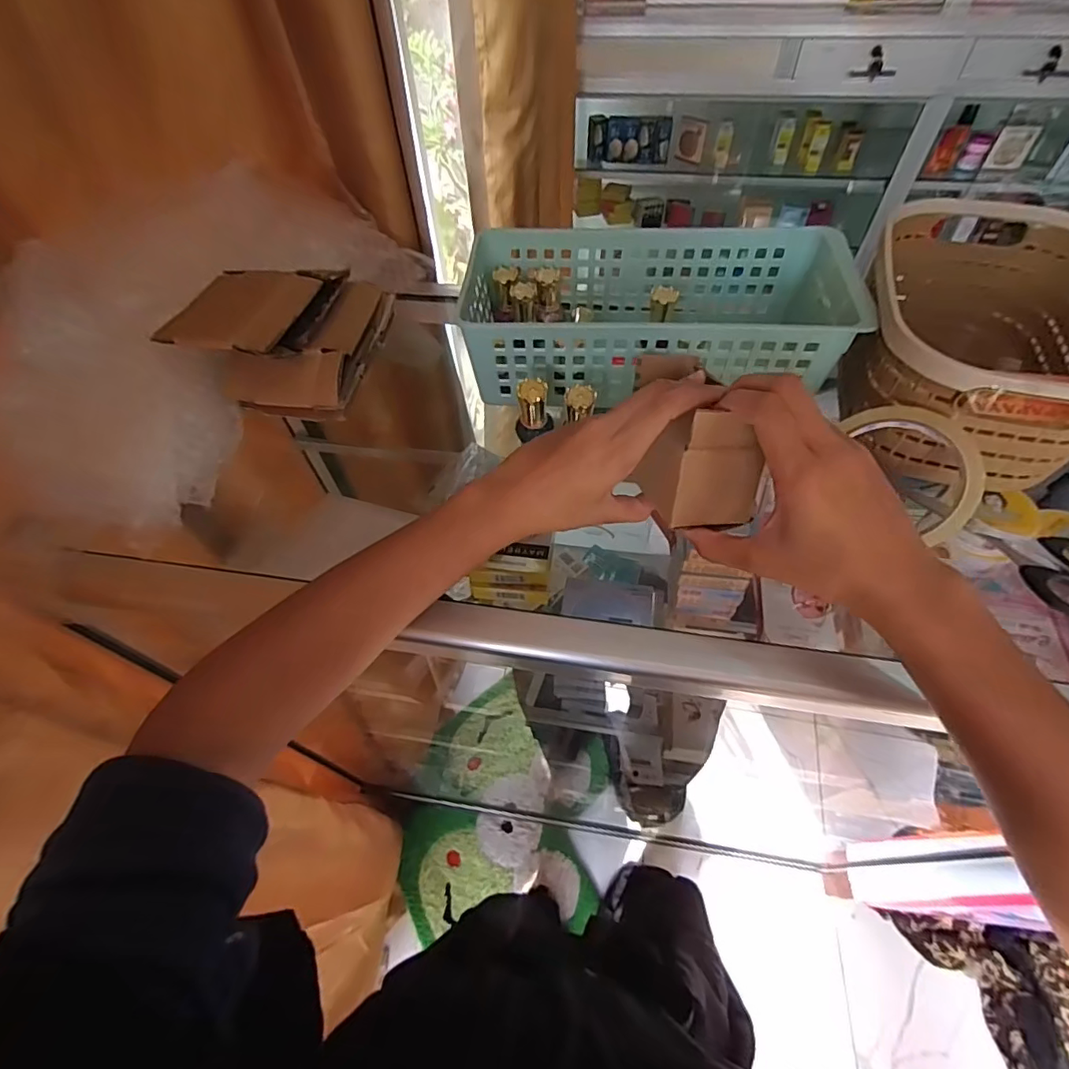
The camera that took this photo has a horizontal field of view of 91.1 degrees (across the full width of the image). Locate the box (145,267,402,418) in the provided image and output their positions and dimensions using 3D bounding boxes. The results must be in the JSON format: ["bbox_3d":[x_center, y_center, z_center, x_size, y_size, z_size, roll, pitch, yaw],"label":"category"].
[{"bbox_3d":[-0.208,-0.176,0.445,0.128,0.067,0.141,9,57,9],"label":"box"}]

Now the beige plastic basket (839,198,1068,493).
[{"bbox_3d":[0.323,-0.139,0.384,0.153,0.094,0.204,19,59,14],"label":"beige plastic basket"}]

